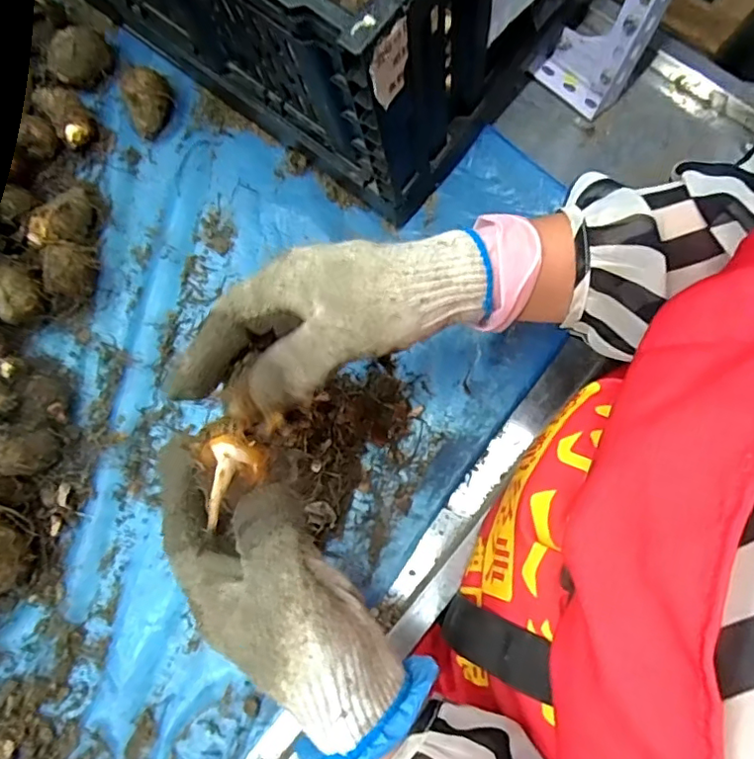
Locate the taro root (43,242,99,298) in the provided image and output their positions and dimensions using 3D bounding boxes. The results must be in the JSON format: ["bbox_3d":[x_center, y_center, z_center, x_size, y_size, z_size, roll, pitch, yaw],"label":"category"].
[{"bbox_3d":[-0.250,-0.089,0.474,0.033,0.040,0.045,12,77,5],"label":"taro root"}]

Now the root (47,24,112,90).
[{"bbox_3d":[-0.269,-0.291,0.519,0.053,0.042,0.037,-34,78,-6],"label":"root"}]

